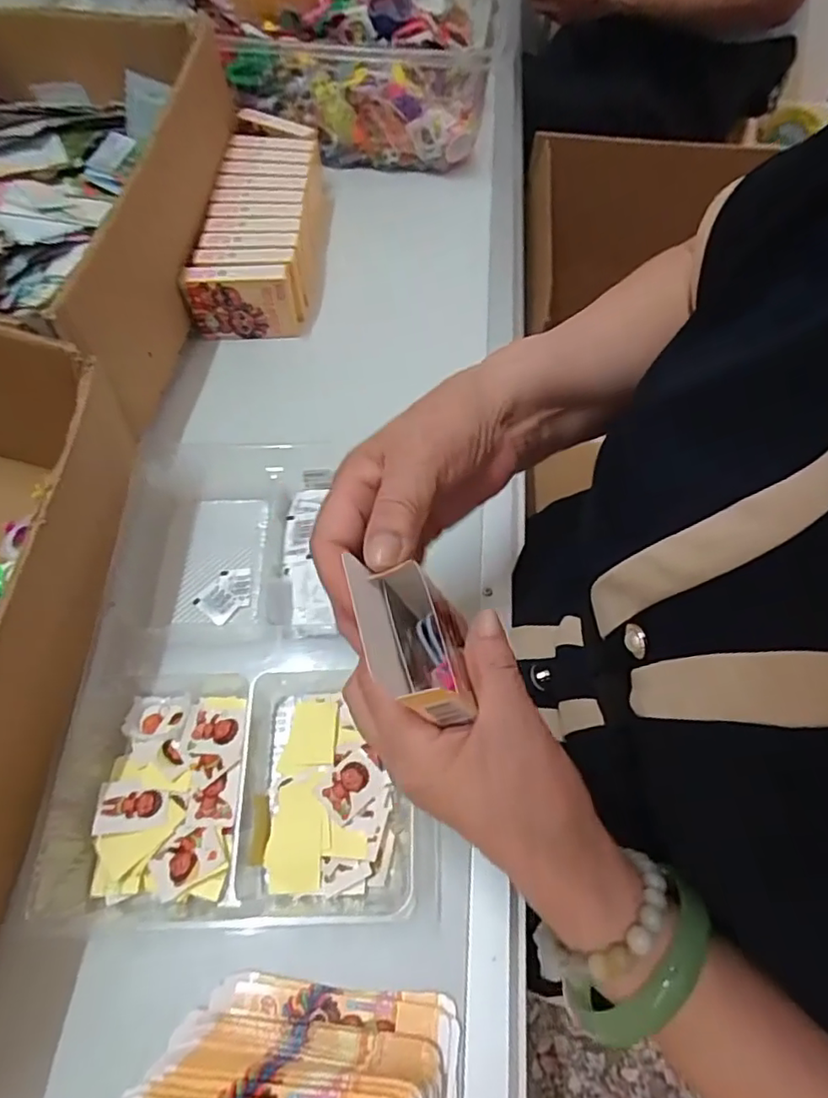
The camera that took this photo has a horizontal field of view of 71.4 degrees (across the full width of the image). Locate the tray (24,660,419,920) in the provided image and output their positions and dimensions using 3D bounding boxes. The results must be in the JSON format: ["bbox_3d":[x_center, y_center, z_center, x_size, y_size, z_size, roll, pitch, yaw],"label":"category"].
[{"bbox_3d":[-0.104,0.141,0.347,0.200,0.037,0.143,0,62,-1],"label":"tray"}]

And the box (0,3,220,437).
[{"bbox_3d":[-0.361,-0.329,0.525,0.341,0.128,0.423,9,62,4],"label":"box"}]

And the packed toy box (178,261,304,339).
[{"bbox_3d":[-0.158,-0.229,0.540,0.098,0.066,0.027,-7,62,-4],"label":"packed toy box"}]

